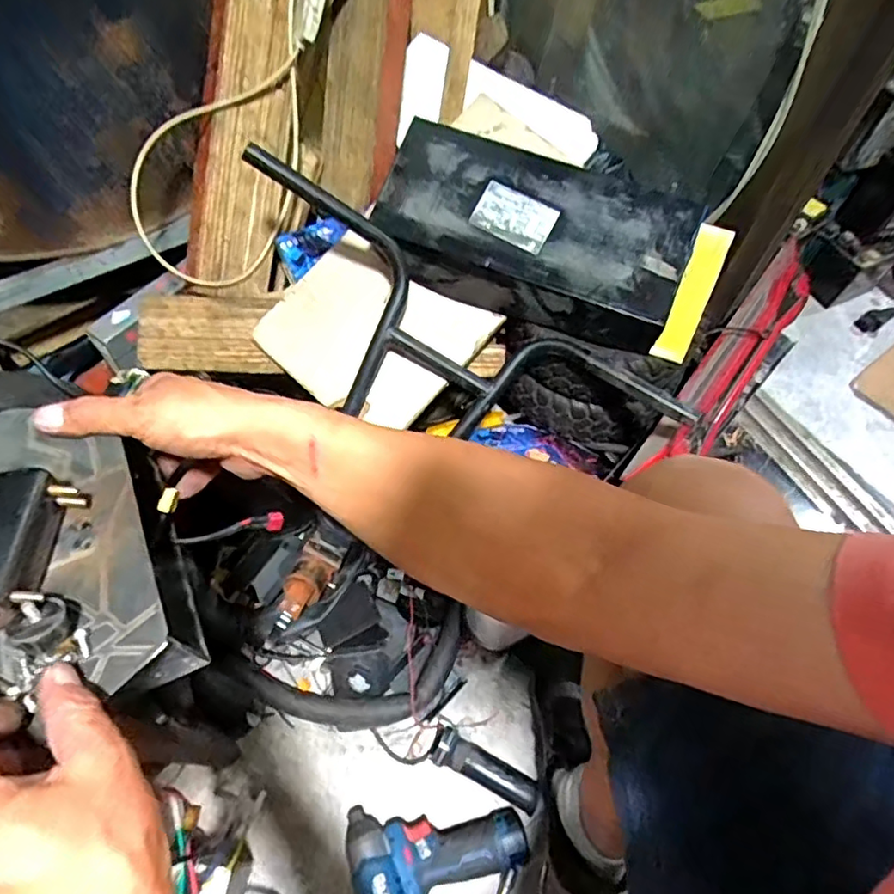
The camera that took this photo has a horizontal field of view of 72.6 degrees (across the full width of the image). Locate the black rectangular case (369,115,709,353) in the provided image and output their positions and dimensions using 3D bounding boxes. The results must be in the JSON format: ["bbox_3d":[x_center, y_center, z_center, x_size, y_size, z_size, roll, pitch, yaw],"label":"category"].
[{"bbox_3d":[0.100,-0.254,0.740,0.360,0.085,0.180,19,83,6],"label":"black rectangular case"}]

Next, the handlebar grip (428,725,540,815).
[{"bbox_3d":[0.044,0.376,0.709,0.133,0.035,0.041,26,61,12],"label":"handlebar grip"}]

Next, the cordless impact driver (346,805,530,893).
[{"bbox_3d":[-0.013,0.453,0.648,0.187,0.064,0.112,2,59,-2],"label":"cordless impact driver"}]

